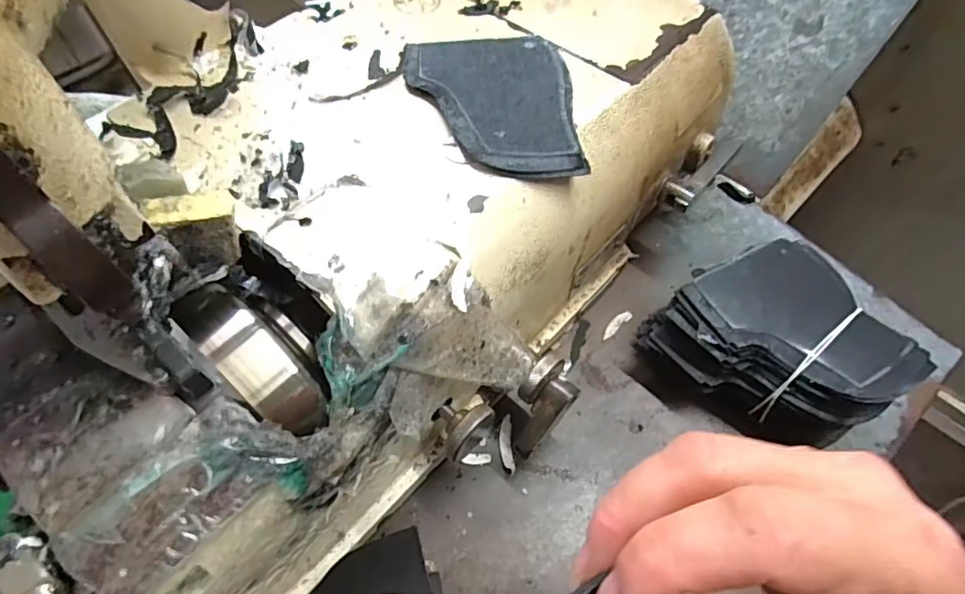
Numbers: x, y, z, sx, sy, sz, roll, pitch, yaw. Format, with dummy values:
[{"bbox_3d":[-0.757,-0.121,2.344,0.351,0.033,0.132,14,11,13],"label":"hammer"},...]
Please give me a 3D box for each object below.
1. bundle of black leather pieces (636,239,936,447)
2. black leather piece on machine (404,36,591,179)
[{"bbox_3d":[0.180,0.039,0.353,0.119,0.071,0.111,-21,61,-13],"label":"bundle of black leather pieces"},{"bbox_3d":[0.005,-0.110,0.314,0.093,0.007,0.110,-3,59,-3],"label":"black leather piece on machine"}]

